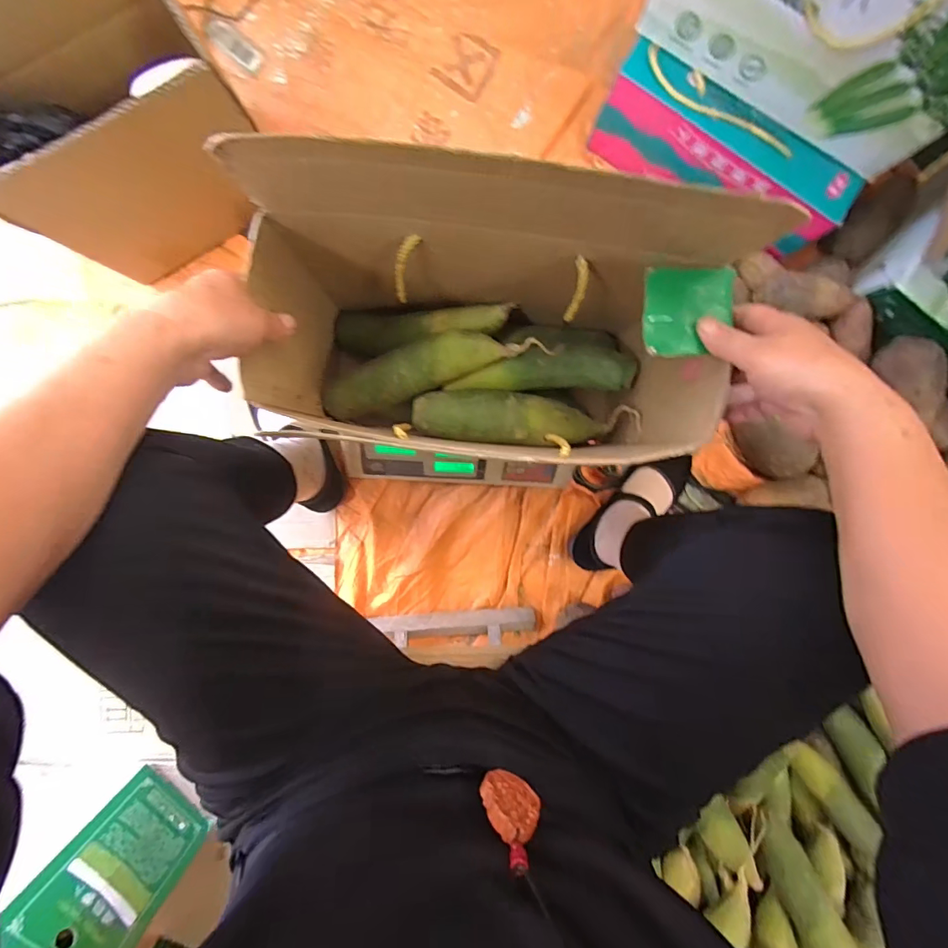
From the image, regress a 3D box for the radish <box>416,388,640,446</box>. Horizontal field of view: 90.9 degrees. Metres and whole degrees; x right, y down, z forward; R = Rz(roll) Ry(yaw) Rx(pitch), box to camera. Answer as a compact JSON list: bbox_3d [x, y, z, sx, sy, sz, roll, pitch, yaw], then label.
[{"bbox_3d":[0.055,-0.060,0.514,0.235,0.046,0.054,3,92,-2],"label":"radish"}]

